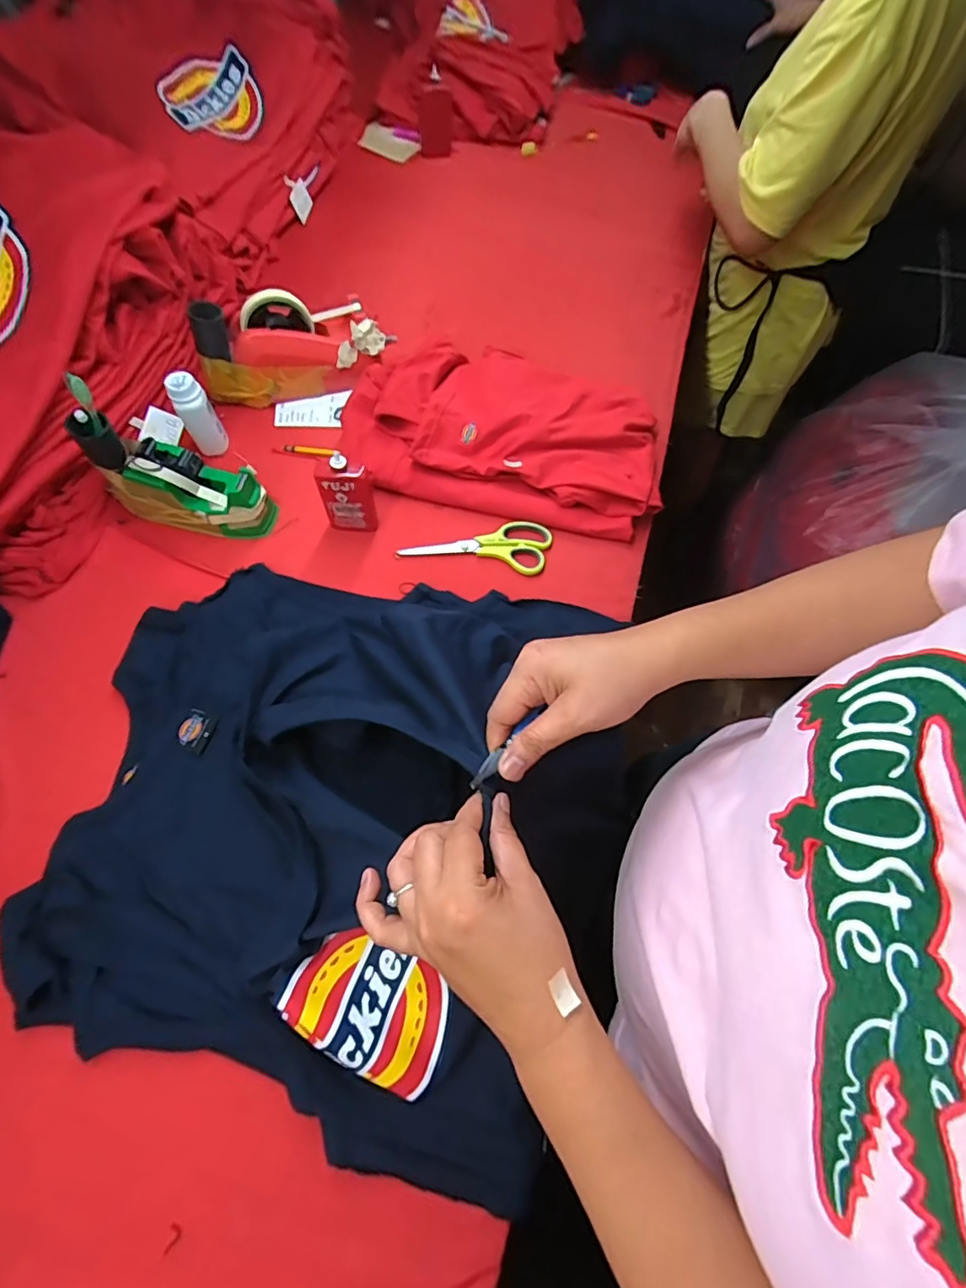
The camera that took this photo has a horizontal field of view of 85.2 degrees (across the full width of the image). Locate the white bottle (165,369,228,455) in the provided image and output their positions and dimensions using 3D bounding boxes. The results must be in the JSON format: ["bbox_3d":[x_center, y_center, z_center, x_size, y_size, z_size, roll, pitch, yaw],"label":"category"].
[{"bbox_3d":[-0.354,-0.283,0.651,0.034,0.097,0.034,1,67,-3],"label":"white bottle"}]

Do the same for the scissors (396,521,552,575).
[{"bbox_3d":[-0.007,-0.129,0.654,0.181,0.008,0.071,6,67,-1],"label":"scissors"}]

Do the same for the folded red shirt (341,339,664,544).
[{"bbox_3d":[0.037,-0.301,0.705,0.417,0.054,0.273,12,67,2],"label":"folded red shirt"}]

